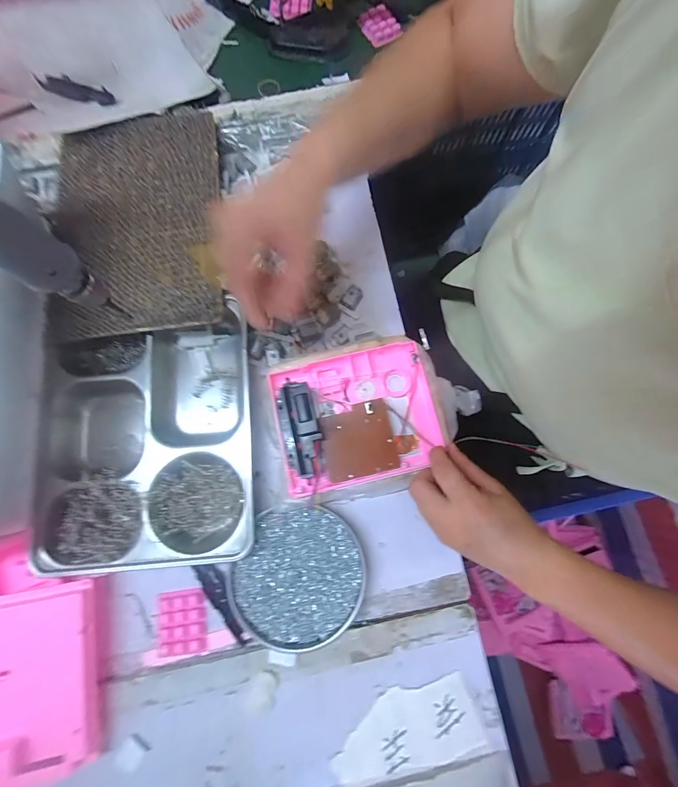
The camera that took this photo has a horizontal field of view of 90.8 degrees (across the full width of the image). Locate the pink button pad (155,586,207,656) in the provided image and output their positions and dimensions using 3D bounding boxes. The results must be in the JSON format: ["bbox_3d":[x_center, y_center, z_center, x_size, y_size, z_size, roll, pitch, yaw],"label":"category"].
[{"bbox_3d":[-0.162,0.235,0.344,0.048,0.005,0.058,-9,80,-2],"label":"pink button pad"}]

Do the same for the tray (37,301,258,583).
[{"bbox_3d":[-0.206,0.040,0.363,0.221,0.030,0.272,-4,79,-1],"label":"tray"}]

